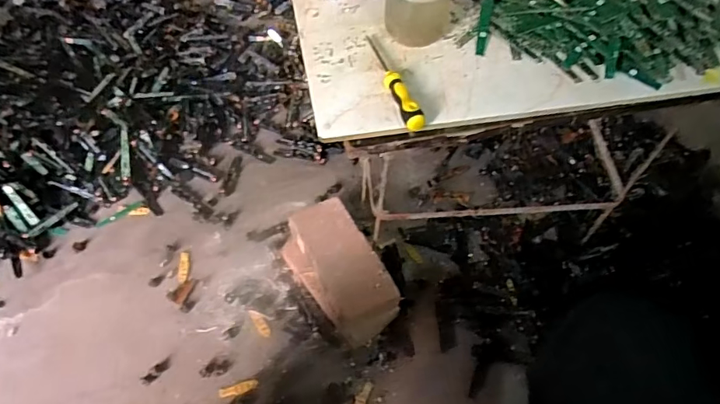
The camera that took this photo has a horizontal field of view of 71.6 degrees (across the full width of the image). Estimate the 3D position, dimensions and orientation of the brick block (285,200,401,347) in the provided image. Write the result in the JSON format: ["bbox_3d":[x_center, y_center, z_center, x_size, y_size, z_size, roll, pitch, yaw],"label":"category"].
[{"bbox_3d":[-0.036,0.120,0.873,0.123,0.078,0.242,-26,62,-20],"label":"brick block"}]

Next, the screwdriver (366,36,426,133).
[{"bbox_3d":[0.036,-0.138,0.553,0.021,0.023,0.152,-15,61,-12],"label":"screwdriver"}]

